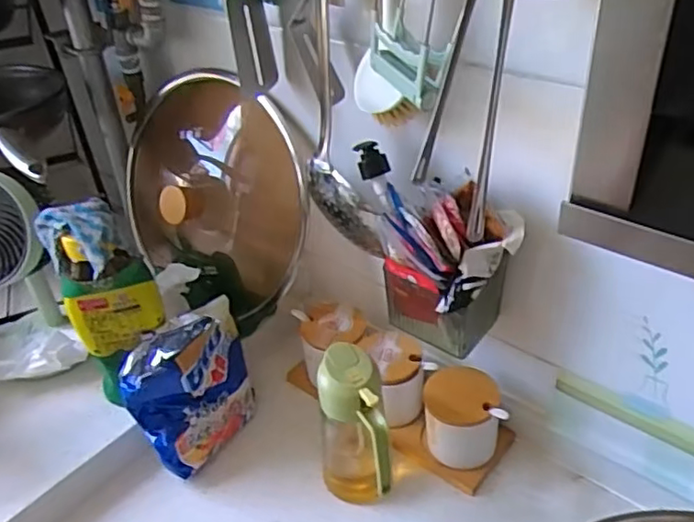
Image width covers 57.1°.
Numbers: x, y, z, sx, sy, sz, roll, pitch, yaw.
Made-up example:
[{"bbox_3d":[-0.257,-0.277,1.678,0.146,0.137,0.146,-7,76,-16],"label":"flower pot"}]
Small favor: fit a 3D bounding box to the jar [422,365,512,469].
[{"bbox_3d":[0.128,0.170,0.708,0.080,0.093,0.074,-3,37,2],"label":"jar"}]

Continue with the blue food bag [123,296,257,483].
[{"bbox_3d":[-0.179,0.144,0.745,0.080,0.145,0.147,19,42,27],"label":"blue food bag"}]

